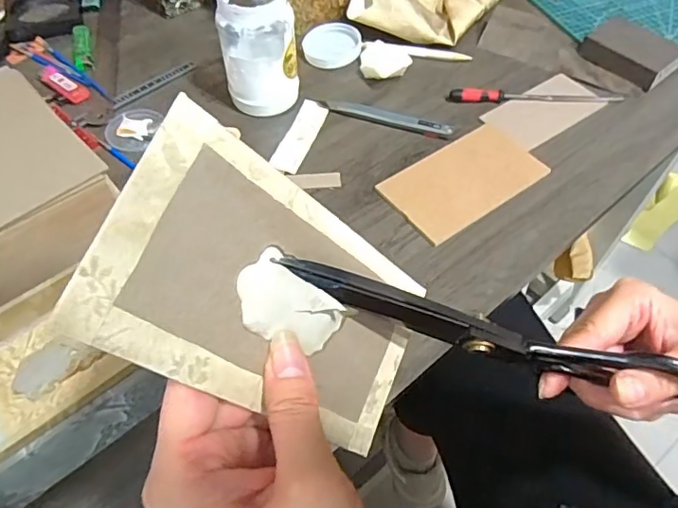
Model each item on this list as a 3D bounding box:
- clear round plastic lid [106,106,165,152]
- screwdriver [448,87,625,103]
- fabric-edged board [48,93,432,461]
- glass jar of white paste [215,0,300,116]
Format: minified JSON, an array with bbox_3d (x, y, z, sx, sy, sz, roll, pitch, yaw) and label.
[{"bbox_3d":[-0.225,-0.135,0.578,0.056,0.010,0.060,0,54,-1],"label":"clear round plastic lid"},{"bbox_3d":[0.228,-0.184,0.614,0.200,0.013,0.020,-2,55,-2],"label":"screwdriver"},{"bbox_3d":[-0.021,0.020,0.221,0.004,0.154,0.089,3,64,47],"label":"fabric-edged board"},{"bbox_3d":[-0.086,-0.219,0.568,0.078,0.121,0.079,-8,55,-7],"label":"glass jar of white paste"}]

